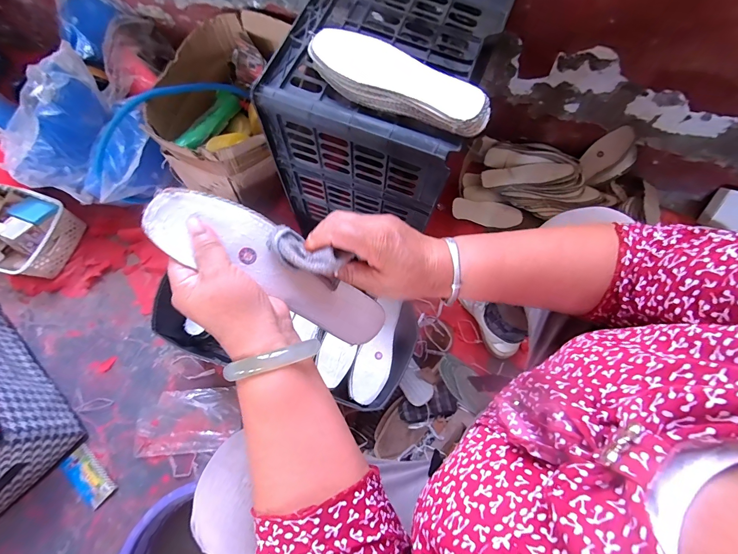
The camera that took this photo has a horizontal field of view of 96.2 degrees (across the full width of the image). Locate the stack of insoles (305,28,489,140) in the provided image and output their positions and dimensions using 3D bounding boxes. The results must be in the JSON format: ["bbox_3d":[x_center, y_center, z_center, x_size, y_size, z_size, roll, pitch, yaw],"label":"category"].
[{"bbox_3d":[0.036,-0.242,0.411,0.232,0.036,0.067,25,73,7],"label":"stack of insoles"}]

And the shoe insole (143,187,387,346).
[{"bbox_3d":[-0.077,-0.007,0.292,0.215,0.013,0.062,31,87,-17],"label":"shoe insole"}]

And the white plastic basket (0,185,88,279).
[{"bbox_3d":[-0.894,-0.122,0.809,0.317,0.094,0.195,17,72,4],"label":"white plastic basket"}]

